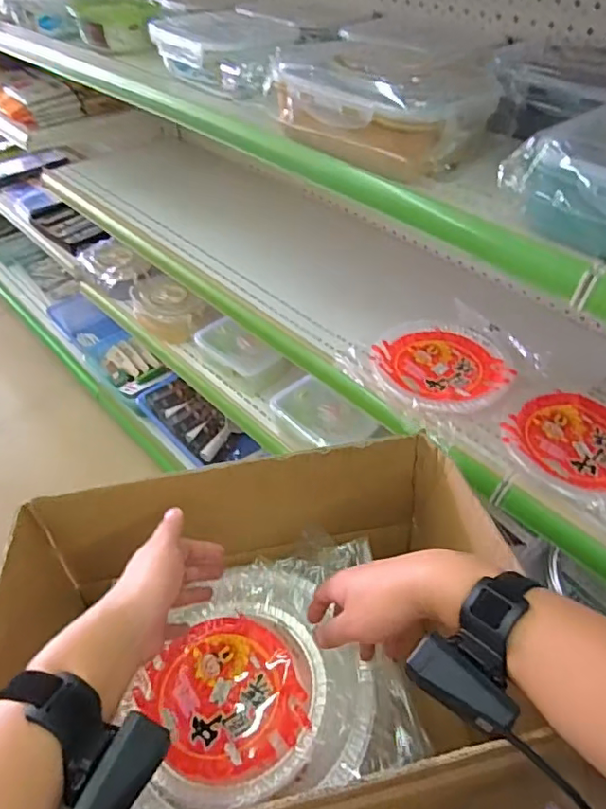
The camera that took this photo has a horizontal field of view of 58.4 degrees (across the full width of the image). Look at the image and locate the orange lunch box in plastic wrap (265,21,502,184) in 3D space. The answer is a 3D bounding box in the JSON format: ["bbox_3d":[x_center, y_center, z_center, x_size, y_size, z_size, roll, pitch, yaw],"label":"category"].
[{"bbox_3d":[0.088,-0.323,0.579,0.233,0.069,0.176,31,54,27],"label":"orange lunch box in plastic wrap"}]

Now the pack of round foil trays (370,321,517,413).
[{"bbox_3d":[0.185,-0.056,0.738,0.166,0.017,0.183,-16,48,-13],"label":"pack of round foil trays"}]

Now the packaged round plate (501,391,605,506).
[{"bbox_3d":[0.332,0.049,0.635,0.155,0.018,0.167,-1,46,1],"label":"packaged round plate"}]

